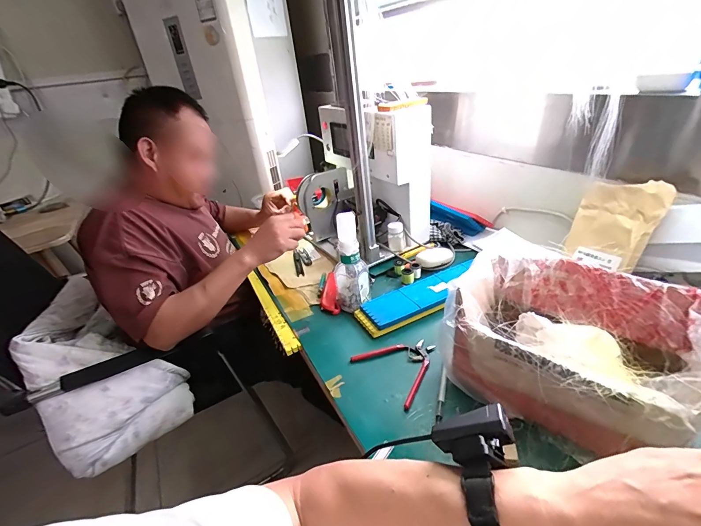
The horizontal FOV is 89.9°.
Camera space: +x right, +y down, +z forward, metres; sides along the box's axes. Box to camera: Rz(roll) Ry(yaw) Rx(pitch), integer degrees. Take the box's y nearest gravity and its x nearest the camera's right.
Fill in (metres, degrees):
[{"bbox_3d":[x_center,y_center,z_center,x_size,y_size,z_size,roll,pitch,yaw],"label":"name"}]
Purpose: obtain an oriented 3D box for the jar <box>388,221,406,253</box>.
[{"bbox_3d":[0.117,-0.065,0.888,0.041,0.069,0.033,-4,30,6],"label":"jar"}]

